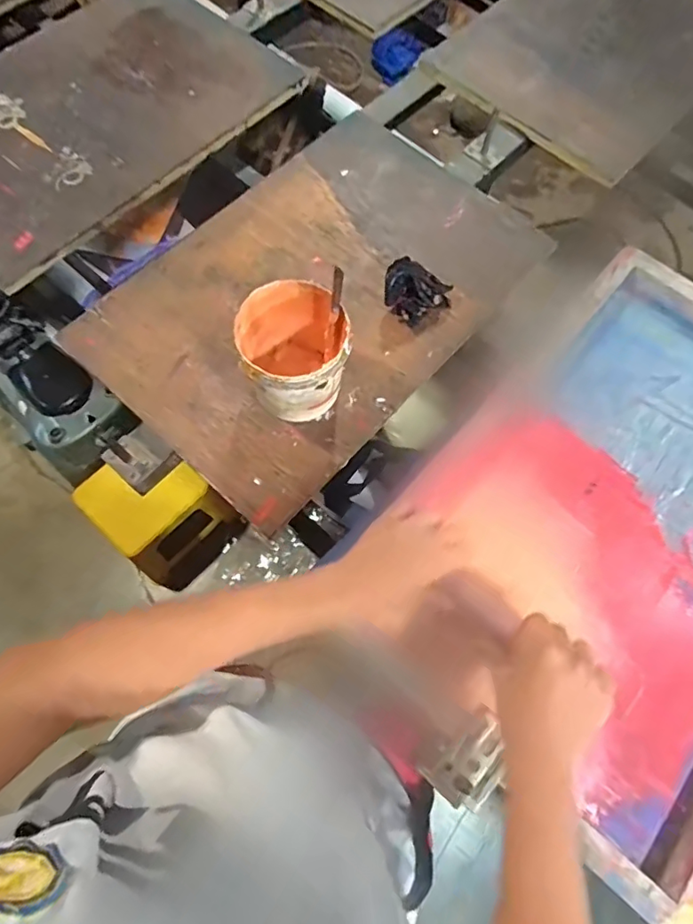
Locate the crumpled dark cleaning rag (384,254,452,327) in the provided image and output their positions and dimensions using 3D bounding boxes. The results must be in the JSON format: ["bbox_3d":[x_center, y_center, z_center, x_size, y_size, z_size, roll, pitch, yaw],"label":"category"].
[{"bbox_3d":[0.095,-0.229,0.702,0.088,0.046,0.081,24,70,7],"label":"crumpled dark cleaning rag"}]

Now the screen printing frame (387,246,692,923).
[{"bbox_3d":[0.344,0.070,0.617,0.452,0.058,0.643,41,73,11],"label":"screen printing frame"}]

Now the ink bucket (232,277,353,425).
[{"bbox_3d":[-0.061,-0.120,0.619,0.121,0.122,0.124,-16,71,-8],"label":"ink bucket"}]

